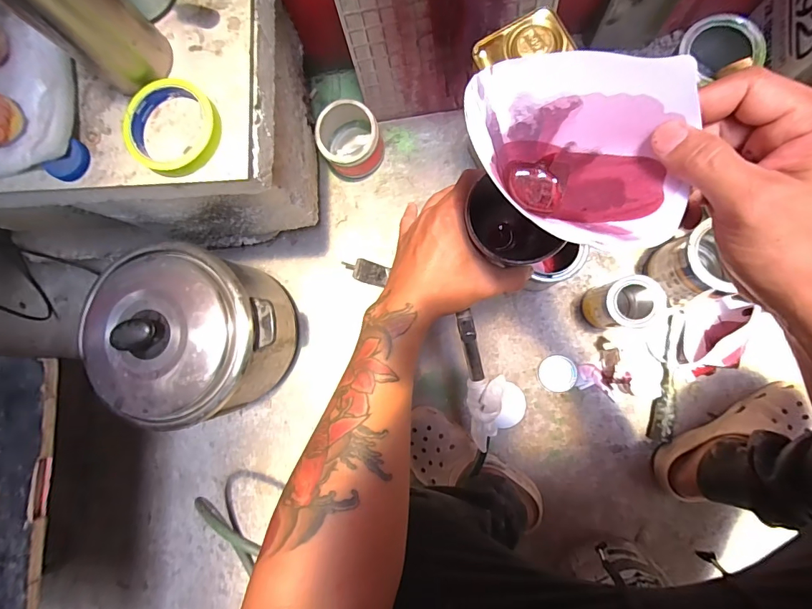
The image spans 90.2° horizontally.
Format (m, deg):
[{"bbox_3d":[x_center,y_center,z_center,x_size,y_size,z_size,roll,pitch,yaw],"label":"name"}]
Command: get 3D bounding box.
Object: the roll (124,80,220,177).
[{"bbox_3d":[-0.237,-0.180,0.409,0.091,0.021,0.087,-1,85,7],"label":"roll"}]

